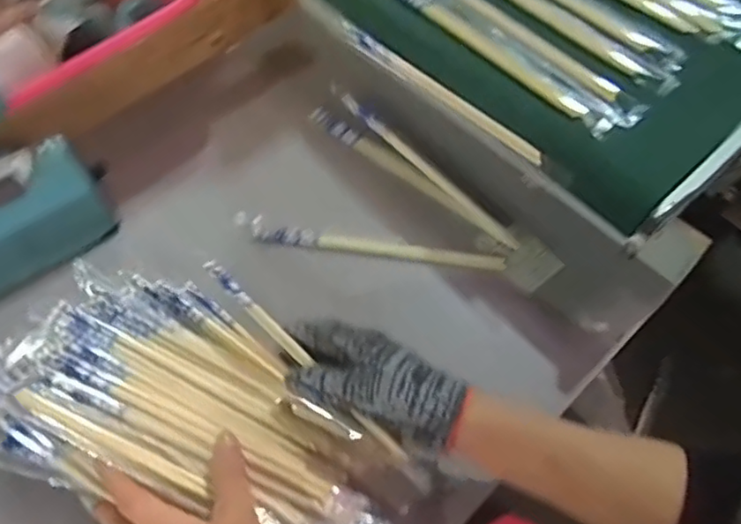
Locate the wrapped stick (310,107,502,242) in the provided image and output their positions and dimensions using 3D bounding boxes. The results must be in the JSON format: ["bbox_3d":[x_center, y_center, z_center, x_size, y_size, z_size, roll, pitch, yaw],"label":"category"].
[{"bbox_3d":[0.029,-0.086,0.590,0.219,0.012,0.017,38,65,18],"label":"wrapped stick"}]

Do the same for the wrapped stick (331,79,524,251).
[{"bbox_3d":[0.046,-0.095,0.584,0.010,0.014,0.243,-37,68,-22],"label":"wrapped stick"}]

